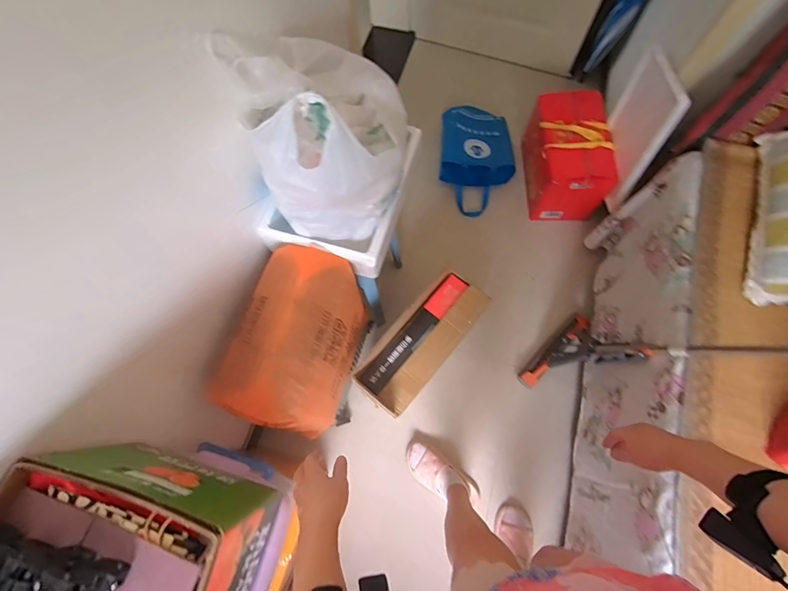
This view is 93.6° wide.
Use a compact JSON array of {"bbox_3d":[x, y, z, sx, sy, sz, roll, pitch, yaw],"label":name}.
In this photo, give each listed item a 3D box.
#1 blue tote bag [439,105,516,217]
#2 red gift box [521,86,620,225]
[{"bbox_3d":[0.362,-0.633,1.648,0.304,0.121,0.524,5,71,3],"label":"blue tote bag"},{"bbox_3d":[0.706,-0.563,1.519,0.265,0.310,0.450,1,70,1],"label":"red gift box"}]

